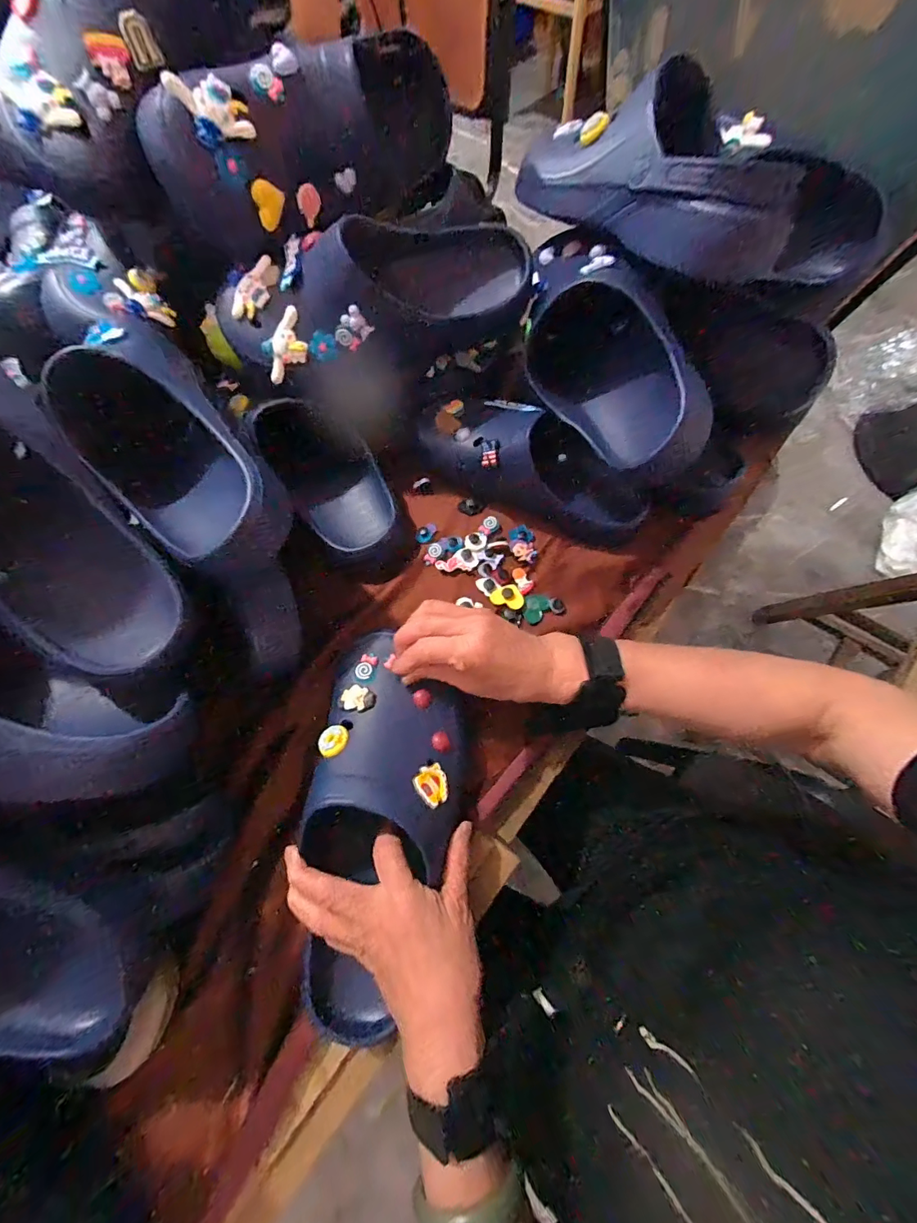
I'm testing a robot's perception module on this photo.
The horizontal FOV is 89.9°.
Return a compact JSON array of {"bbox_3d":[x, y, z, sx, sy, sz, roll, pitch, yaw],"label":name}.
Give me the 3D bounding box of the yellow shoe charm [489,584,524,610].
[{"bbox_3d":[0.049,-0.013,0.462,0.031,0.005,0.027,-14,68,-2],"label":"yellow shoe charm"}]

